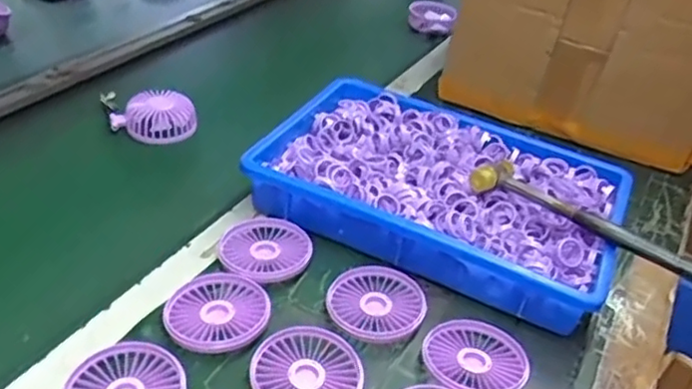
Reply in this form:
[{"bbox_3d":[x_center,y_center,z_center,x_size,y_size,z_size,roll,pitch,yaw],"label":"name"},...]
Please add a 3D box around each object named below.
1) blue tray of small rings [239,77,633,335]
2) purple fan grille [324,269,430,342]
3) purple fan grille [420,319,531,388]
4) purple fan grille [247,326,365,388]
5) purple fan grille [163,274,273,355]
[{"bbox_3d":[0.100,-0.005,0.725,0.379,0.076,0.250,19,37,16],"label":"blue tray of small rings"},{"bbox_3d":[0.027,0.100,0.600,0.085,0.018,0.079,-15,41,-29],"label":"purple fan grille"},{"bbox_3d":[0.110,0.140,0.562,0.087,0.023,0.082,5,35,-3],"label":"purple fan grille"},{"bbox_3d":[-0.031,0.142,0.527,0.088,0.011,0.083,5,35,-3],"label":"purple fan grille"},{"bbox_3d":[-0.107,0.101,0.566,0.081,0.020,0.086,5,35,-3],"label":"purple fan grille"}]

